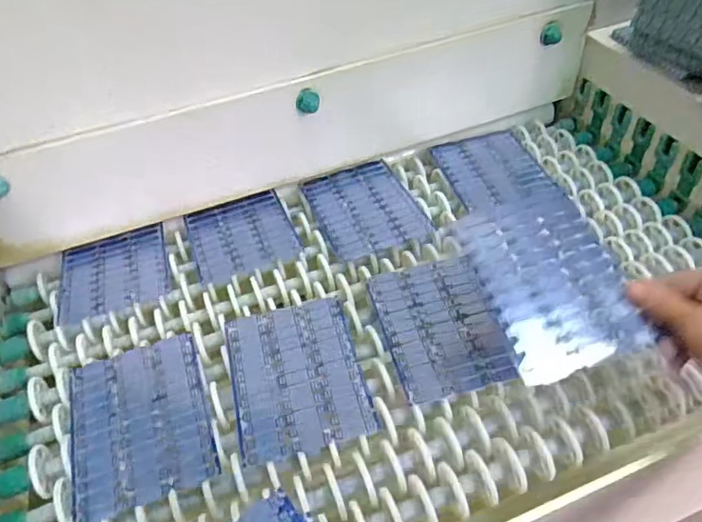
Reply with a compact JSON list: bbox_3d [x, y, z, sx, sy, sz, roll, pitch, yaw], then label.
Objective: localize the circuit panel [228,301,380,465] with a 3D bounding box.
[{"bbox_3d":[-0.046,0.093,0.474,0.105,0.004,0.141,-13,46,-8],"label":"circuit panel"}]

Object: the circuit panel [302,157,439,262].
[{"bbox_3d":[0.014,-0.059,0.614,0.104,0.006,0.135,-19,47,-12],"label":"circuit panel"}]

